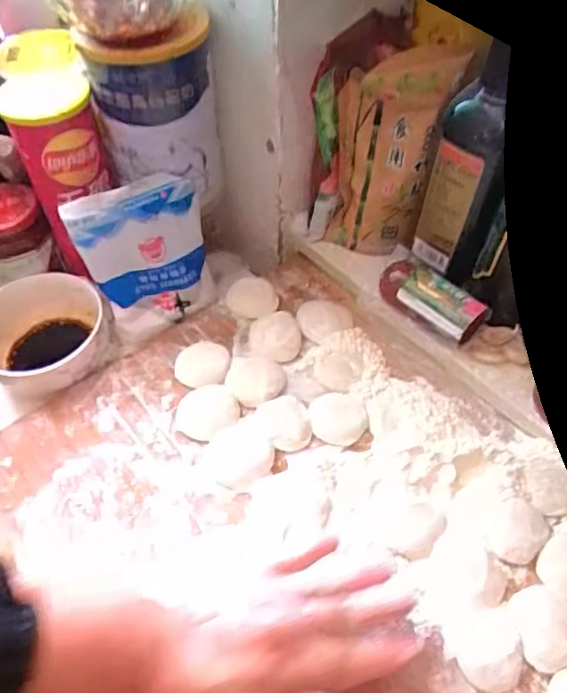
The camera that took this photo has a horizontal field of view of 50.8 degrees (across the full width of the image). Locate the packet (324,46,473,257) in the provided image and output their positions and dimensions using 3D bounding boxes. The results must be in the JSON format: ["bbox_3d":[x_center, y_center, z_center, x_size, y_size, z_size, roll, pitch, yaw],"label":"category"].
[{"bbox_3d":[0.085,-0.143,0.496,0.085,0.206,0.020,9,52,11],"label":"packet"}]

